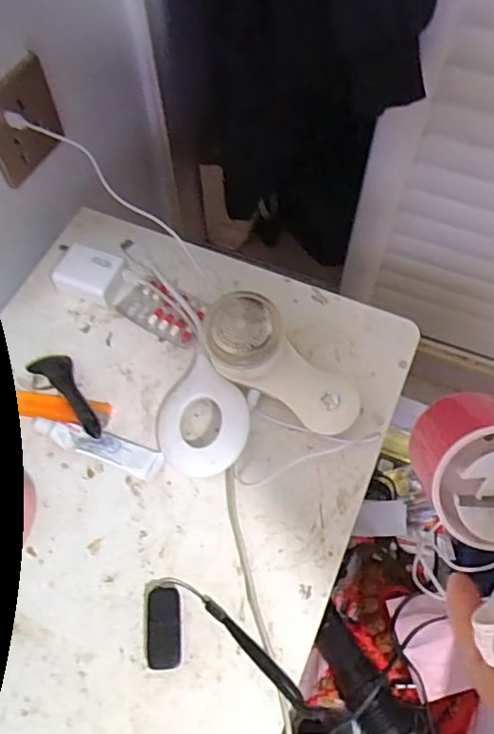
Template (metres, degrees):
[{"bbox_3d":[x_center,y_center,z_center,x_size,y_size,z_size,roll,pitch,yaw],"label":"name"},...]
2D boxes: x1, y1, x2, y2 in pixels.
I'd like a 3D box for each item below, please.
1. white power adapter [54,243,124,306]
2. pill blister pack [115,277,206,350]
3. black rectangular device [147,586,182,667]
[{"bbox_3d":[-0.152,-0.091,0.559,0.061,0.026,0.047,12,63,7],"label":"white power adapter"},{"bbox_3d":[-0.080,-0.055,0.550,0.082,0.010,0.051,29,66,15],"label":"pill blister pack"},{"bbox_3d":[-0.061,0.191,0.419,0.024,0.008,0.054,-2,62,0],"label":"black rectangular device"}]

